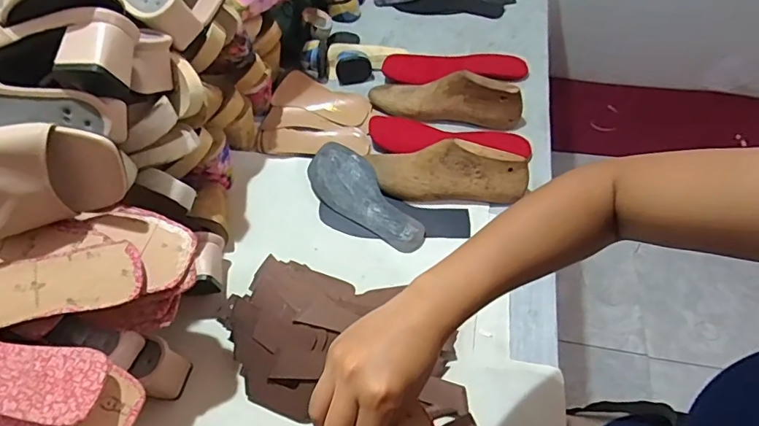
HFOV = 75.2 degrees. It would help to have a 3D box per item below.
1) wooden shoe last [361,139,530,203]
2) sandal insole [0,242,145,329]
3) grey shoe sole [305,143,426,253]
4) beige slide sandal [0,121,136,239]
[{"bbox_3d":[0.090,-0.059,0.674,0.220,0.071,0.064,7,54,8],"label":"wooden shoe last"},{"bbox_3d":[-0.325,0.070,0.430,0.223,0.019,0.058,-9,53,-4],"label":"sandal insole"},{"bbox_3d":[-0.020,-0.023,0.680,0.199,0.033,0.075,37,63,26],"label":"grey shoe sole"},{"bbox_3d":[-0.344,-0.019,0.426,0.238,0.099,0.068,-5,53,-1],"label":"beige slide sandal"}]

